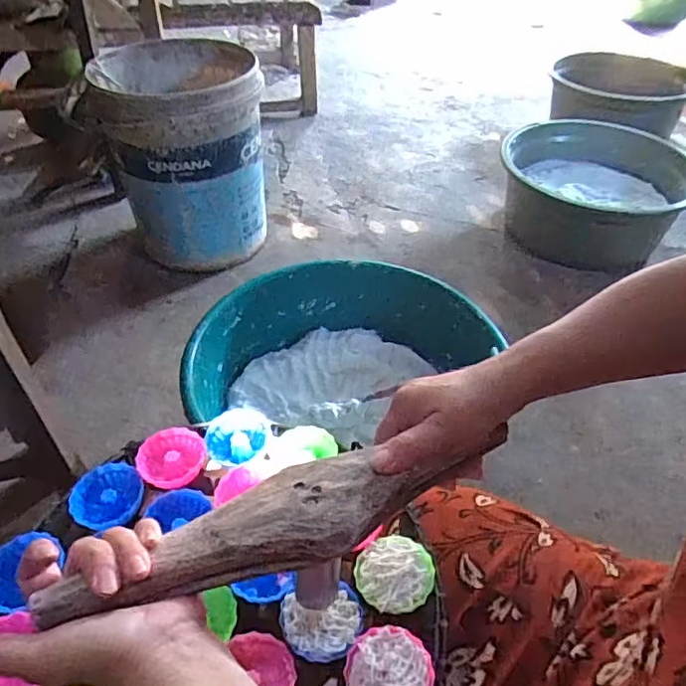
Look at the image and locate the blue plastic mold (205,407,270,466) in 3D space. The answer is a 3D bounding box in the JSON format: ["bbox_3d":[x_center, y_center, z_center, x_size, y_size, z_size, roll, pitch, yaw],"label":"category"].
[{"bbox_3d":[-0.103,0.093,0.566,0.059,0.030,0.049,-7,45,-10],"label":"blue plastic mold"}]

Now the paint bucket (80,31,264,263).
[{"bbox_3d":[-0.307,-0.368,1.165,0.297,0.372,0.310,-5,45,-7],"label":"paint bucket"}]

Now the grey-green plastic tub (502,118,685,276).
[{"bbox_3d":[0.591,-0.360,1.325,0.384,0.183,0.388,1,45,-1],"label":"grey-green plastic tub"}]

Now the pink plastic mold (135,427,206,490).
[{"bbox_3d":[-0.162,0.111,0.546,0.061,0.020,0.061,1,45,-1],"label":"pink plastic mold"}]

